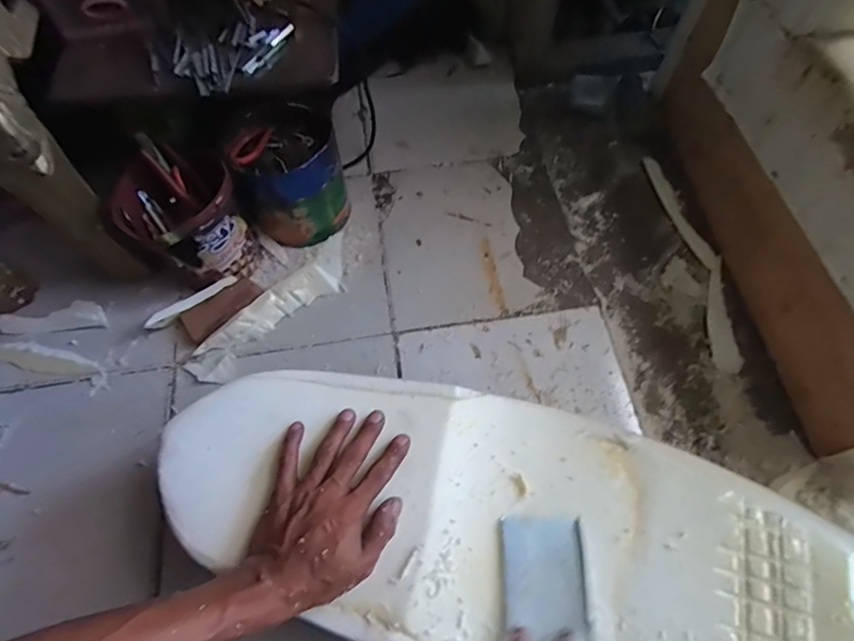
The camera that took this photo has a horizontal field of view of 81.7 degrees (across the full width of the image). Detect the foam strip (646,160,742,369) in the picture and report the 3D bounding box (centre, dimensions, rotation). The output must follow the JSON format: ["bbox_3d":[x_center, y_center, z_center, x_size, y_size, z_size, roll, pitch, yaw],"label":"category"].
[{"bbox_3d":[0.406,-0.101,0.747,0.053,0.008,0.377,-4,63,-1],"label":"foam strip"}]

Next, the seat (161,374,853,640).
[{"bbox_3d":[0.077,0.192,0.454,0.642,0.078,0.248,14,64,7],"label":"seat"}]

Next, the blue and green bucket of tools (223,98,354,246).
[{"bbox_3d":[-0.195,-0.212,0.723,0.136,0.160,0.145,-1,63,1],"label":"blue and green bucket of tools"}]

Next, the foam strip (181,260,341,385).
[{"bbox_3d":[-0.225,-0.003,0.688,0.240,0.037,0.058,-41,69,-17],"label":"foam strip"}]

